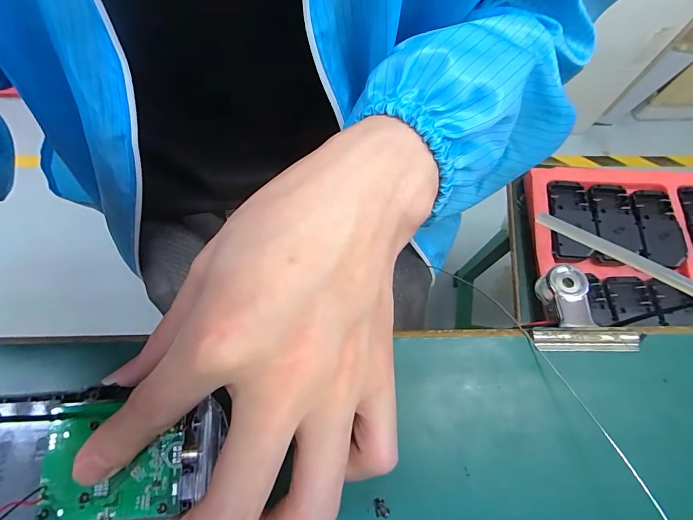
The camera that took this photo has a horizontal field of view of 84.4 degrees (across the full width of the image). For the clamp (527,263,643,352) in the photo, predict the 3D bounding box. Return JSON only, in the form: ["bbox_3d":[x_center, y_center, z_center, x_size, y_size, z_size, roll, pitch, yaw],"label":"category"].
[{"bbox_3d":[0.115,0.025,0.196,0.049,0.020,0.044,1,69,-2],"label":"clamp"}]

